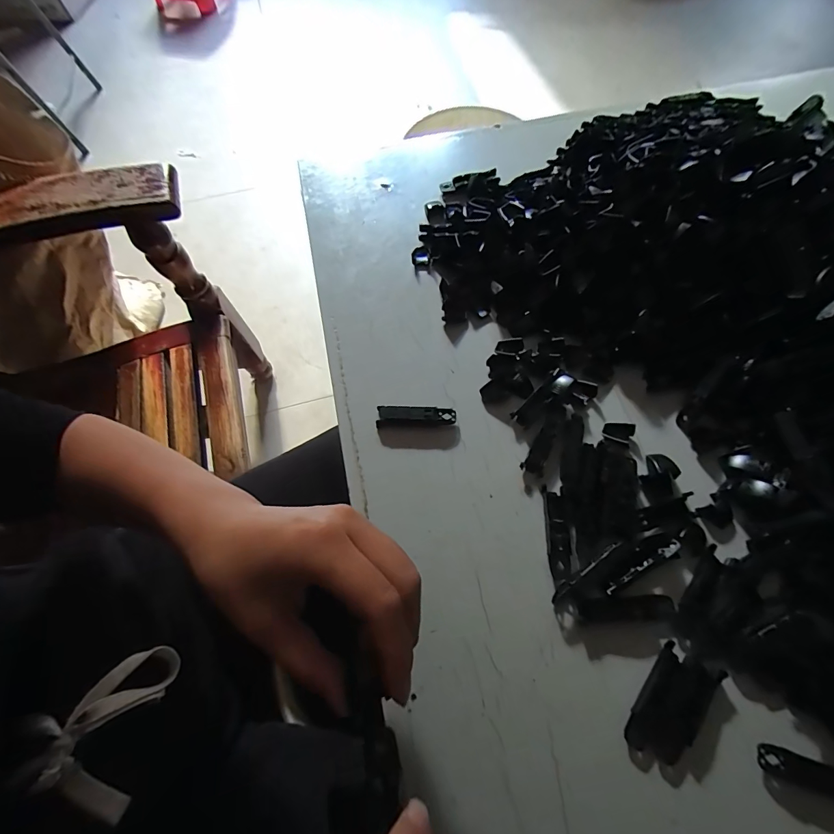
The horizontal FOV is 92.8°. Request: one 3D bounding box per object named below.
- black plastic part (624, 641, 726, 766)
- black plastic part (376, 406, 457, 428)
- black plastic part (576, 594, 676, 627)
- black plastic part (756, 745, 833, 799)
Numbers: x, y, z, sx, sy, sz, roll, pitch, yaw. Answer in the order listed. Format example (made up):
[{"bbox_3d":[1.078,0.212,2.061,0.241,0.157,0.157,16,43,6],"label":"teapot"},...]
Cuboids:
[{"bbox_3d":[0.157,0.178,0.245,0.032,0.009,0.065,38,73,16],"label":"black plastic part"},{"bbox_3d":[0.000,0.000,0.328,0.064,0.010,0.016,0,67,3],"label":"black plastic part"},{"bbox_3d":[0.141,0.130,0.269,0.062,0.005,0.016,-8,67,-1],"label":"black plastic part"},{"bbox_3d":[0.233,0.209,0.230,0.063,0.007,0.017,16,69,9],"label":"black plastic part"}]

